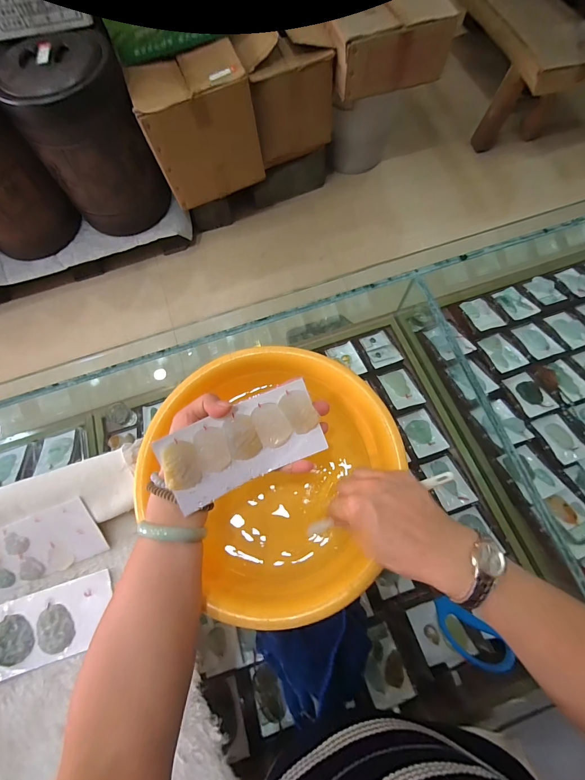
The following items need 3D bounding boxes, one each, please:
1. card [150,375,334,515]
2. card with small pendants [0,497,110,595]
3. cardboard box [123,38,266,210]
[{"bbox_3d":[-0.045,0.052,0.338,0.146,0.015,0.075,-24,102,-14],"label":"card"},{"bbox_3d":[-0.304,0.188,0.411,0.143,0.009,0.074,-22,102,-6],"label":"card with small pendants"},{"bbox_3d":[-0.346,-0.994,1.313,0.381,0.388,0.285,-17,72,-4],"label":"cardboard box"}]

